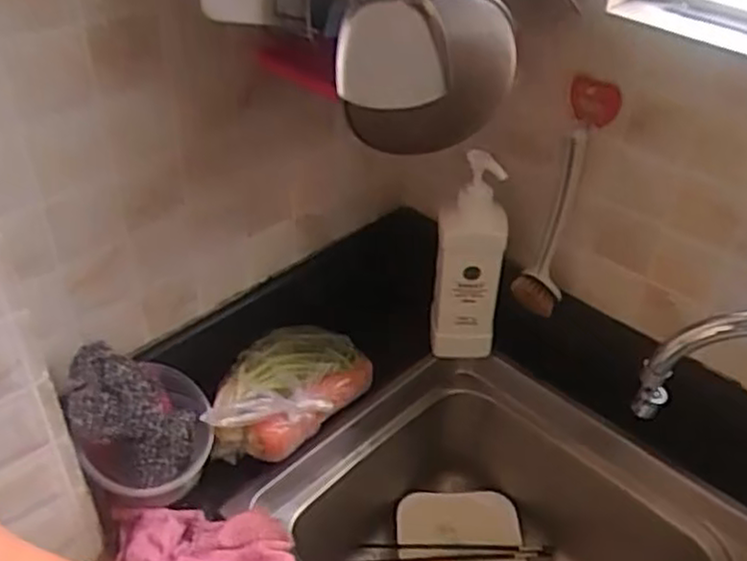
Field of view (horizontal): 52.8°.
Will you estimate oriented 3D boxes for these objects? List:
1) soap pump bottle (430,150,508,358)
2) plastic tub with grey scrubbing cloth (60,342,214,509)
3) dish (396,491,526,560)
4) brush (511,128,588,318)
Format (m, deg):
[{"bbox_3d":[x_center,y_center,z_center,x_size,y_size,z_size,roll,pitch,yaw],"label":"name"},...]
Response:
[{"bbox_3d":[0.119,-0.022,0.935,0.082,0.282,0.049,6,39,3],"label":"soap pump bottle"},{"bbox_3d":[-0.239,0.148,0.777,0.131,0.144,0.108,-17,43,-23],"label":"plastic tub with grey scrubbing cloth"},{"bbox_3d":[0.120,0.368,1.028,0.167,0.022,0.167,1,39,-3],"label":"dish"},{"bbox_3d":[0.213,-0.067,0.900,0.054,0.226,0.075,14,40,13],"label":"brush"}]

